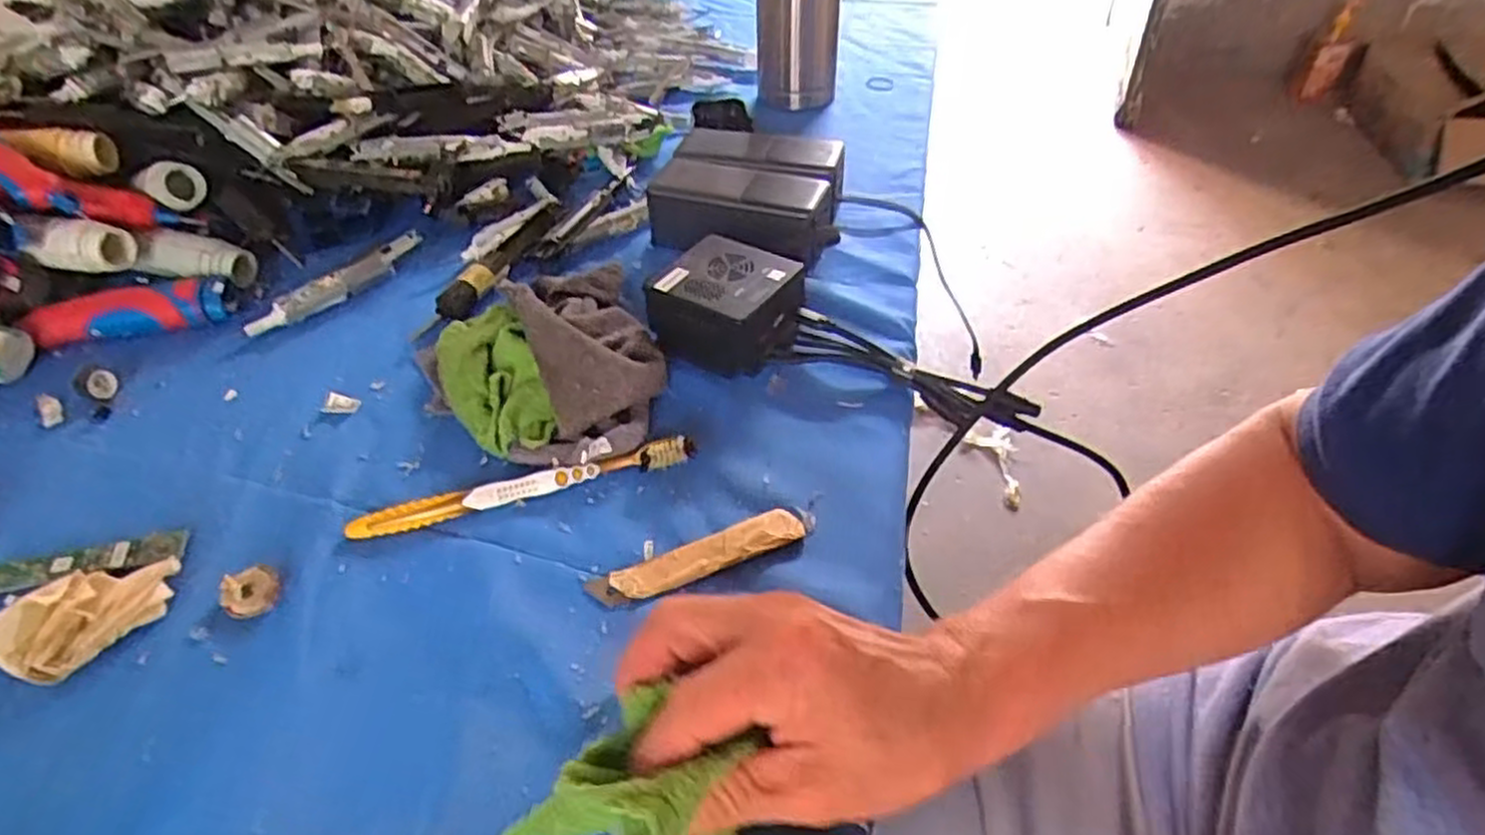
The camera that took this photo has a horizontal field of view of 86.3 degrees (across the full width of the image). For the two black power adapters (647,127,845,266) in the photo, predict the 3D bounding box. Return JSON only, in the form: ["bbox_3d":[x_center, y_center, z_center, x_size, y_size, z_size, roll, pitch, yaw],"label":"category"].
[{"bbox_3d":[0.010,-0.173,0.615,0.140,0.049,0.122,12,46,13],"label":"two black power adapters"}]

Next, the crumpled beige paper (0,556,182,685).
[{"bbox_3d":[-0.313,0.093,0.373,0.077,0.026,0.044,-26,50,-23],"label":"crumpled beige paper"}]

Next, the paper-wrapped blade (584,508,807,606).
[{"bbox_3d":[-0.021,0.069,0.395,0.107,0.008,0.022,-17,47,-16],"label":"paper-wrapped blade"}]

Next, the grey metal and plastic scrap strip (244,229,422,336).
[{"bbox_3d":[-0.289,-0.097,0.568,0.014,0.022,0.132,34,54,30],"label":"grey metal and plastic scrap strip"}]

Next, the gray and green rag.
[{"bbox_3d":[-0.123,-0.039,0.487,0.138,0.042,0.171,-18,47,-16],"label":"gray and green rag"}]

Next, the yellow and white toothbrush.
[{"bbox_3d":[-0.118,0.037,0.432,0.185,0.017,0.015,-12,45,-11],"label":"yellow and white toothbrush"}]

